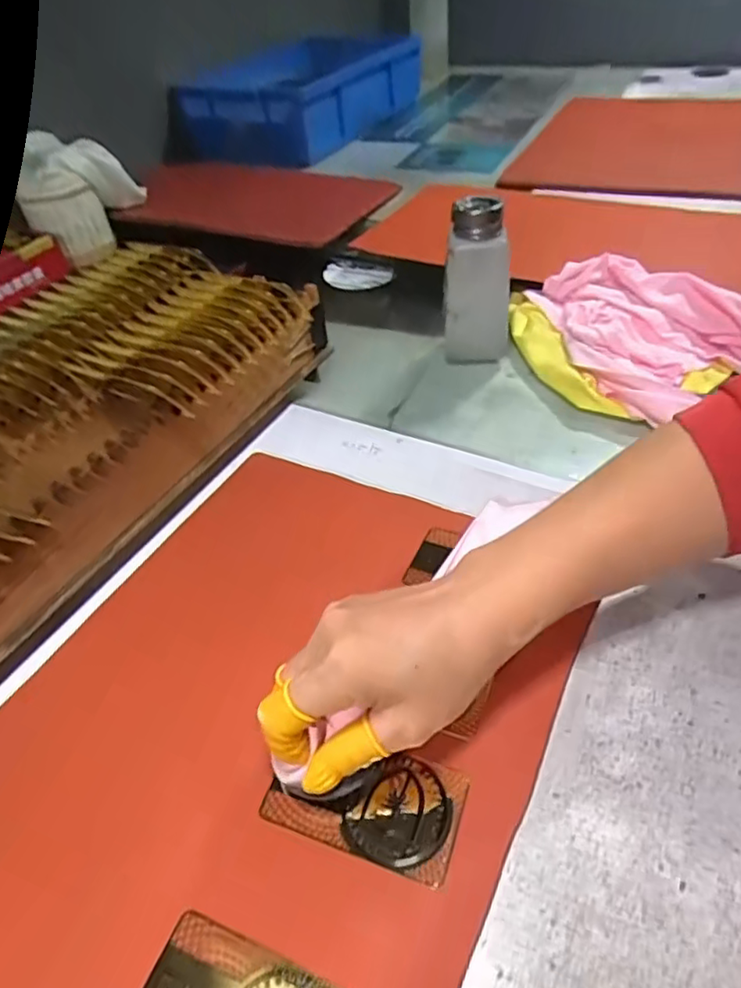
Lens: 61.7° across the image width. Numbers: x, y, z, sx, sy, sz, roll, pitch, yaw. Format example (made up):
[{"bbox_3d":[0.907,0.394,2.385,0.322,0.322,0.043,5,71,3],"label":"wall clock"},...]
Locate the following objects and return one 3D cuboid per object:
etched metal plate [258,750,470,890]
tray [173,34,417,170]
[{"bbox_3d":[-0.003,0.135,0.279,0.084,0.007,0.047,13,51,17],"label":"etched metal plate"},{"bbox_3d":[-0.111,-0.644,1.007,0.257,0.107,0.340,15,47,22],"label":"tray"}]

